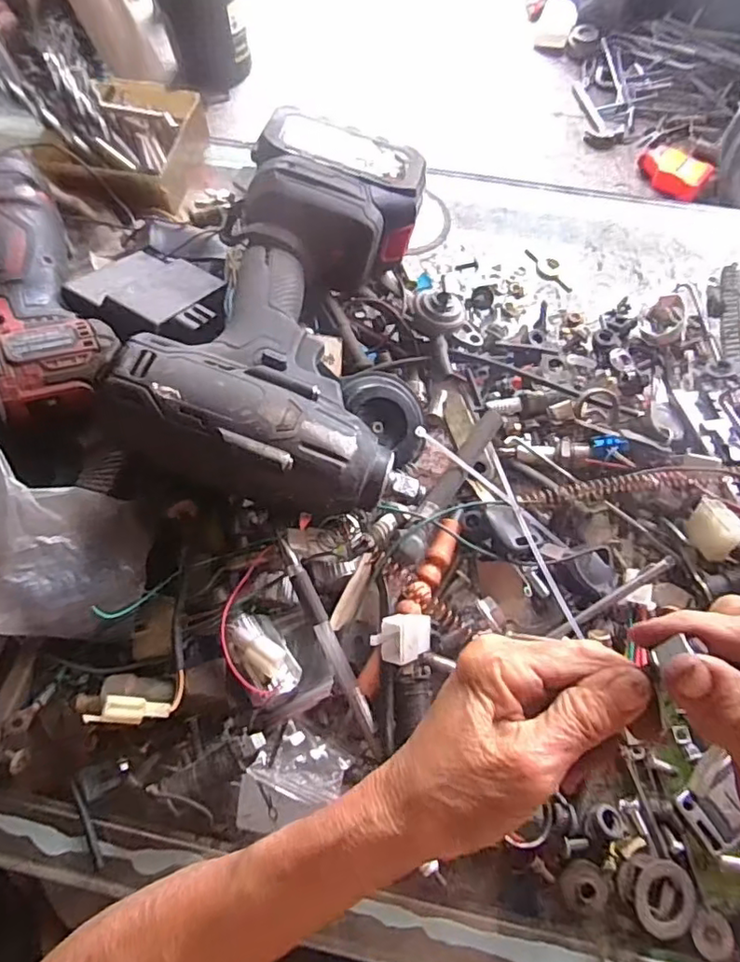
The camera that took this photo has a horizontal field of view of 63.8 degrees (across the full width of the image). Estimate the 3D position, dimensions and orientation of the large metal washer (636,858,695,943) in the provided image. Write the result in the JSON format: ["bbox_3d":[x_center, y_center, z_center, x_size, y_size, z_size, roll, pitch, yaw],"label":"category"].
[{"bbox_3d":[0.148,0.209,0.297,0.031,0.006,0.034,0,67,0],"label":"large metal washer"}]

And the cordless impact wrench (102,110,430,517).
[{"bbox_3d":[-0.028,-0.103,0.370,0.160,0.093,0.261,18,68,8],"label":"cordless impact wrench"}]

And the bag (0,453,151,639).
[{"bbox_3d":[-0.176,0.042,0.301,0.101,0.073,0.093,15,68,7],"label":"bag"}]

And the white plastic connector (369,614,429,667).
[{"bbox_3d":[0.018,0.086,0.322,0.016,0.031,0.025,-17,69,40],"label":"white plastic connector"}]

